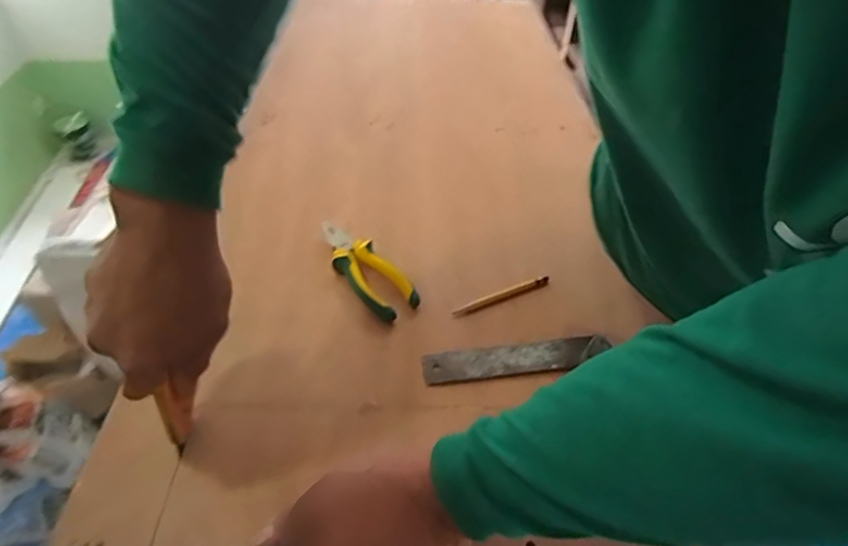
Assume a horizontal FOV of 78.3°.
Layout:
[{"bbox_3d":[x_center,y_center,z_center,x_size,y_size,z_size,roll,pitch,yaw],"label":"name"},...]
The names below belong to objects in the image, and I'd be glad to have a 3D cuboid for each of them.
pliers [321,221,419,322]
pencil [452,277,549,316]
[{"bbox_3d":[-0.067,-0.009,0.578,0.061,0.023,0.156,-28,52,-28],"label":"pliers"},{"bbox_3d":[0.085,0.025,0.568,0.120,0.006,0.009,-20,51,-19],"label":"pencil"}]

